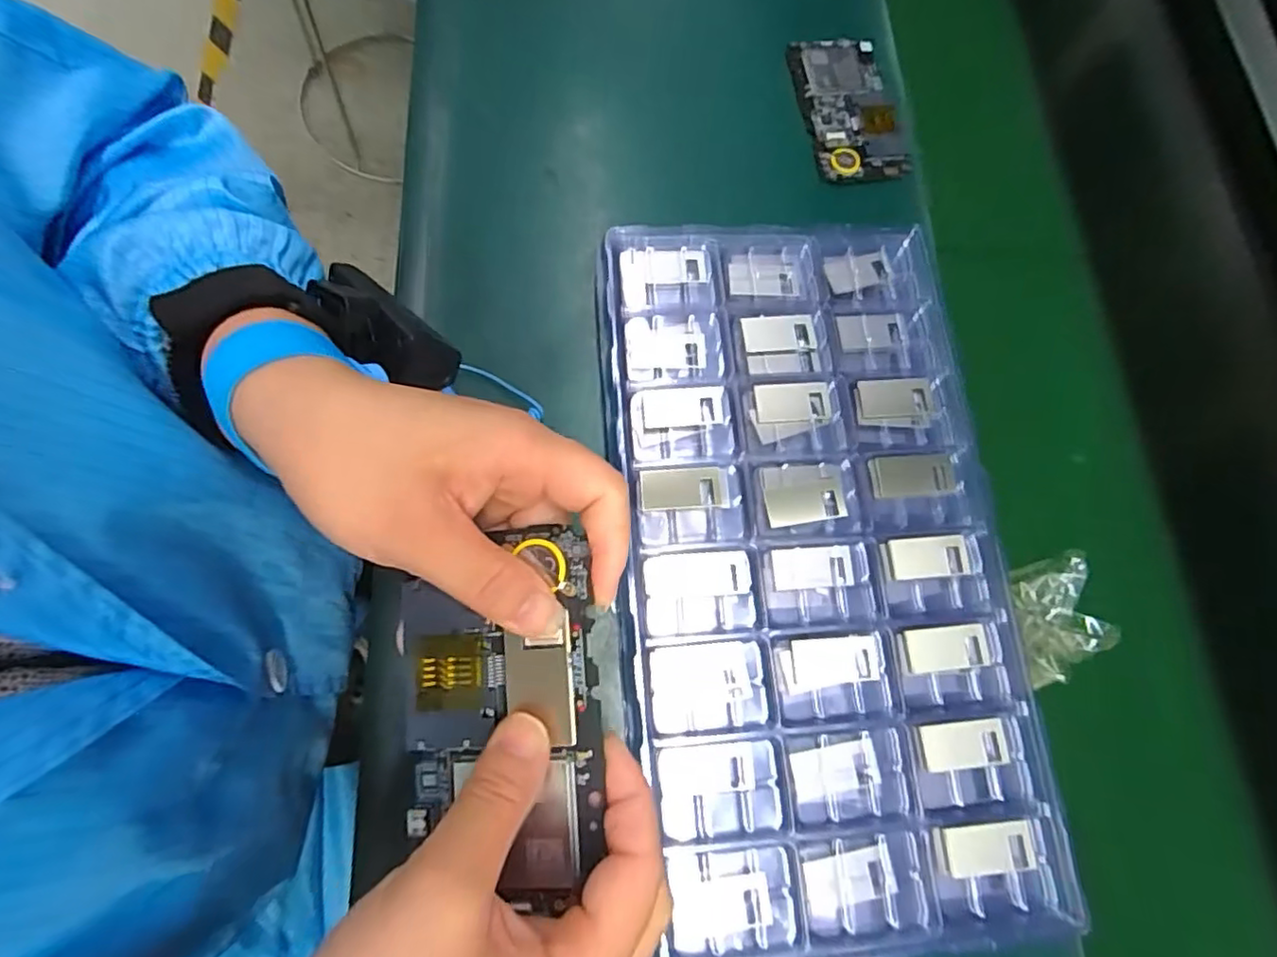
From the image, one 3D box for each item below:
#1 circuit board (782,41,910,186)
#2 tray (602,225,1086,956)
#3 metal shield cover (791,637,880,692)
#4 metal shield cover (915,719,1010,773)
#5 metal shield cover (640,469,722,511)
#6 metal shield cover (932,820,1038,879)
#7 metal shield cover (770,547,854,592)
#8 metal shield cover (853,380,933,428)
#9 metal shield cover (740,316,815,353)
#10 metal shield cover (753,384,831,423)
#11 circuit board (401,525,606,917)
[{"bbox_3d":[0.152,-0.272,0.455,0.065,0.012,0.122,-10,78,-5],"label":"circuit board"},{"bbox_3d":[0.094,0.036,0.332,0.200,0.030,0.381,-4,73,-2],"label":"tray"},{"bbox_3d":[0.102,0.095,0.321,0.044,0.005,0.024,-3,74,-9],"label":"metal shield cover"},{"bbox_3d":[0.164,0.134,0.312,0.044,0.004,0.022,-1,74,-9],"label":"metal shield cover"},{"bbox_3d":[0.023,0.006,0.339,0.044,0.004,0.022,-2,98,-1],"label":"metal shield cover"},{"bbox_3d":[0.168,0.179,0.297,0.046,0.004,0.024,-2,74,-9],"label":"metal shield cover"},{"bbox_3d":[0.094,0.049,0.335,0.043,0.004,0.021,-2,74,-9],"label":"metal shield cover"},{"bbox_3d":[0.149,-0.044,0.362,0.045,0.005,0.027,2,73,-8],"label":"metal shield cover"},{"bbox_3d":[0.084,-0.087,0.368,0.043,0.004,0.022,-3,74,-9],"label":"metal shield cover"},{"bbox_3d":[0.088,-0.043,0.355,0.044,0.006,0.022,-1,74,-9],"label":"metal shield cover"},{"bbox_3d":[-0.047,0.078,0.209,0.067,0.008,0.117,-2,83,4],"label":"circuit board"}]

